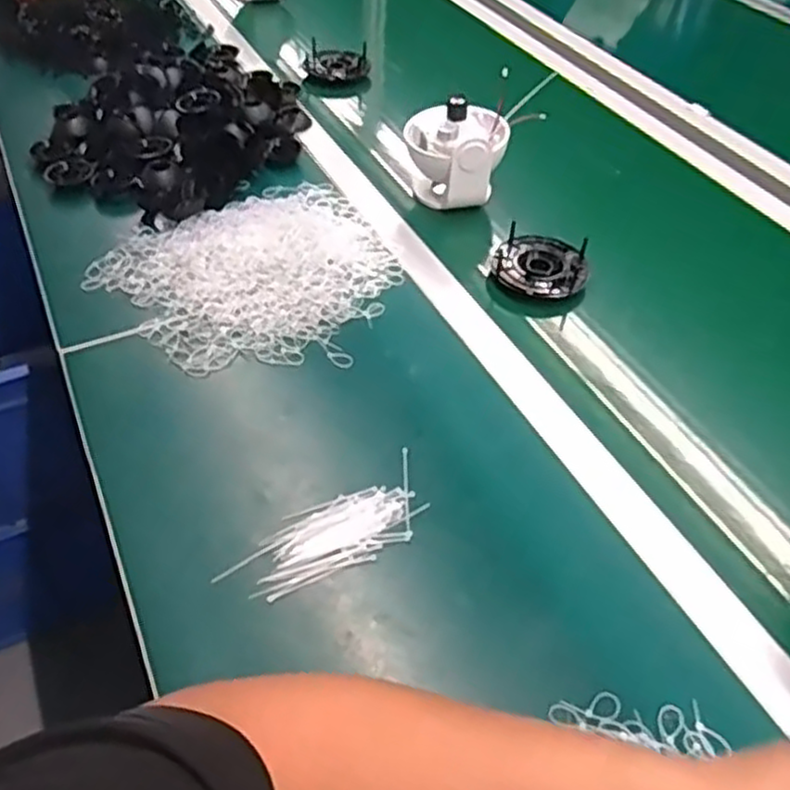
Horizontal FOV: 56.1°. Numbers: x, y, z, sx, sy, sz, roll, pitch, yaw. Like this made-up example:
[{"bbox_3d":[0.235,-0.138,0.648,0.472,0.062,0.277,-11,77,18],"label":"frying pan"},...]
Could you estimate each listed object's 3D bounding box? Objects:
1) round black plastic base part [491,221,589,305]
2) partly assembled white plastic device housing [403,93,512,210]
[{"bbox_3d":[0.153,-0.134,0.776,0.097,0.032,0.089,2,48,-2],"label":"round black plastic base part"},{"bbox_3d":[0.070,-0.276,0.849,0.108,0.107,0.099,0,48,-3],"label":"partly assembled white plastic device housing"}]

